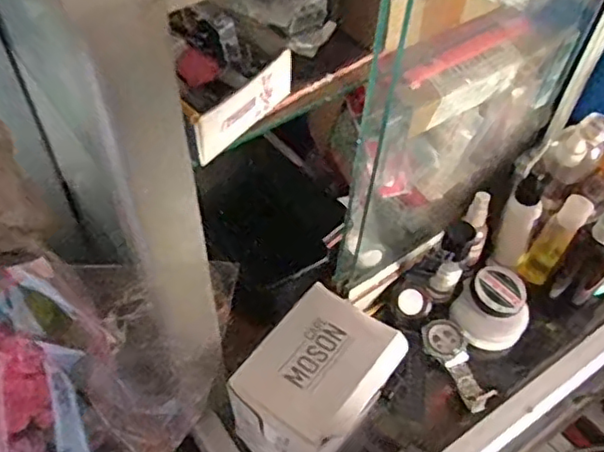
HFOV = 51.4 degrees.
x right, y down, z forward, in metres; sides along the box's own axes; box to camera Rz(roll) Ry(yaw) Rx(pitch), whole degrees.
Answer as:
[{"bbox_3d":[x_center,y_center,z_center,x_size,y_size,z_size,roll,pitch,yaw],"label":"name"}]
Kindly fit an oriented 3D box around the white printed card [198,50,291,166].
[{"bbox_3d":[-0.036,-0.076,0.399,0.008,0.033,0.084,32,59,20],"label":"white printed card"}]

